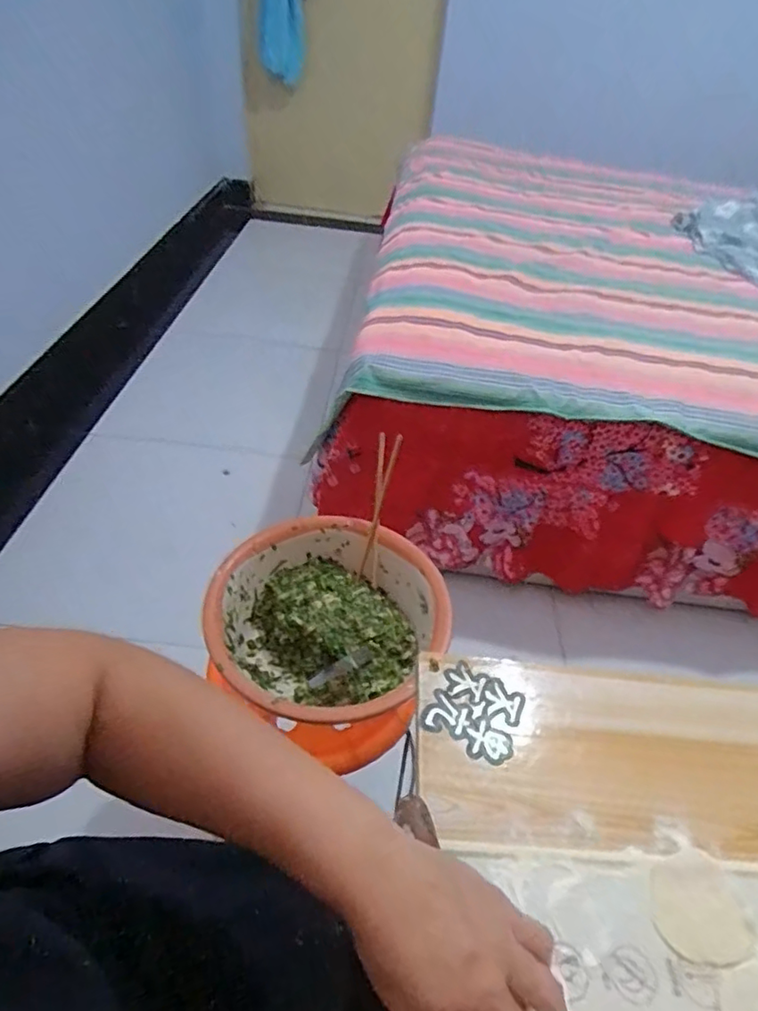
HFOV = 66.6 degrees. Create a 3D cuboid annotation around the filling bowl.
[{"bbox_3d":[-0.065,0.150,0.748,0.267,0.117,0.265,3,44,-3],"label":"filling bowl"}]

